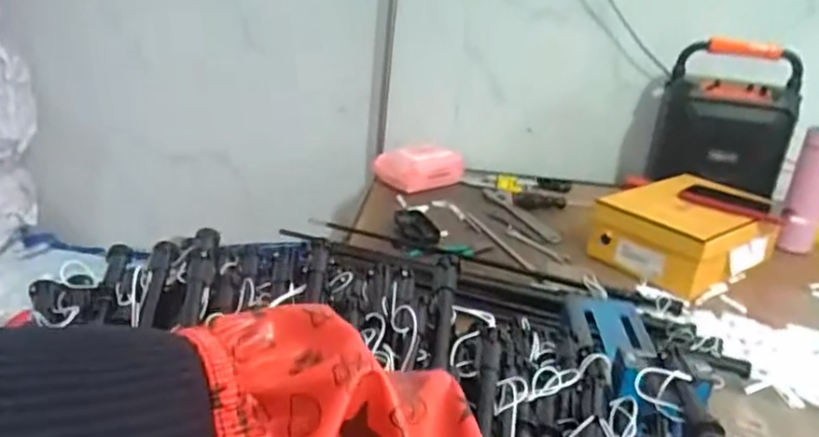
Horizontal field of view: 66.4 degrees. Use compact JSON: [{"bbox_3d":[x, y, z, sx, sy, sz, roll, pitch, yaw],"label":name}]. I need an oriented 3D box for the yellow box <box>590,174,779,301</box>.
[{"bbox_3d":[0.496,0.017,1.091,0.359,0.097,0.218,-15,29,-40],"label":"yellow box"}]

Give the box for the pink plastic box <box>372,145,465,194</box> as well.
[{"bbox_3d":[0.026,-0.107,1.321,0.177,0.069,0.097,-9,26,-31],"label":"pink plastic box"}]

